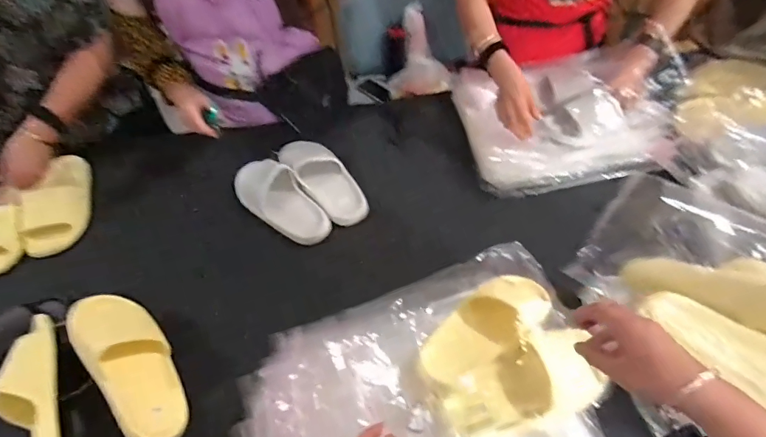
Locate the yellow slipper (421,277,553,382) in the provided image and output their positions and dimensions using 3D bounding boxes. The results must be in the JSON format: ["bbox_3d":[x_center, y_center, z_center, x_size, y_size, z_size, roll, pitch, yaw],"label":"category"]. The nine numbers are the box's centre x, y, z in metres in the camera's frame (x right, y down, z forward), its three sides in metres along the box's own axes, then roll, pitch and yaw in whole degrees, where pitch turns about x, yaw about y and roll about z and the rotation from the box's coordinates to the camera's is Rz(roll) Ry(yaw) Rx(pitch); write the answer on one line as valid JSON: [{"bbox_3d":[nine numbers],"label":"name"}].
[{"bbox_3d":[0.159,0.152,0.610,0.224,0.068,0.093,-33,58,-19],"label":"yellow slipper"}]

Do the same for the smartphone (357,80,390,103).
[{"bbox_3d":[-0.027,-0.472,1.530,0.157,0.008,0.057,38,81,30],"label":"smartphone"}]

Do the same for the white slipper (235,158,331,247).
[{"bbox_3d":[-0.207,-0.038,0.841,0.233,0.059,0.106,35,63,26],"label":"white slipper"}]

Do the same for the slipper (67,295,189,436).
[{"bbox_3d":[-0.382,0.228,0.635,0.258,0.076,0.106,50,30,18],"label":"slipper"}]

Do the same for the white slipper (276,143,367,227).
[{"bbox_3d":[-0.132,-0.093,0.878,0.104,0.060,0.259,-30,57,-16],"label":"white slipper"}]

